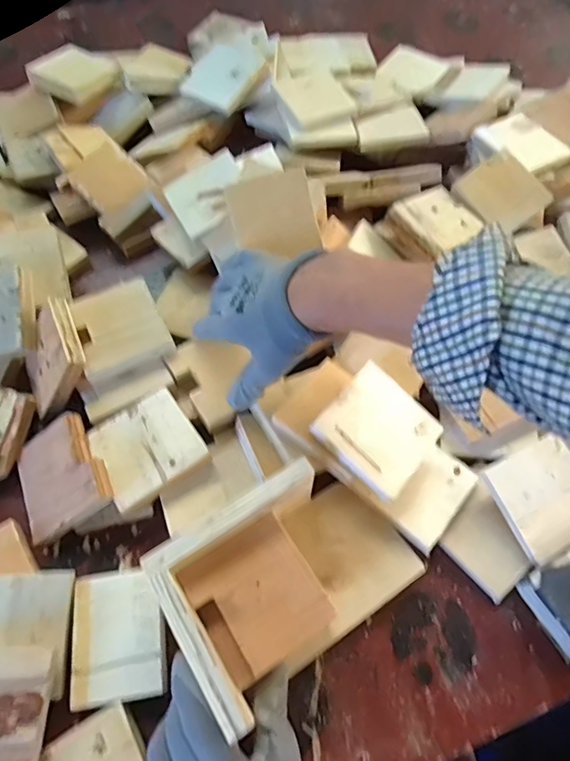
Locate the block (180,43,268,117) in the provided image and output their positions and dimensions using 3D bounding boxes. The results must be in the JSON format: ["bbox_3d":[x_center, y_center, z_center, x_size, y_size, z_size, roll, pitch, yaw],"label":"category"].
[{"bbox_3d":[-0.082,-0.425,0.692,0.104,0.018,0.107,35,86,19],"label":"block"}]

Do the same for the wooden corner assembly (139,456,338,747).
[{"bbox_3d":[-0.014,0.148,0.366,0.135,0.044,0.120,-29,66,-17],"label":"wooden corner assembly"}]

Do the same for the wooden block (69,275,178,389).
[{"bbox_3d":[-0.166,-0.052,0.503,0.085,0.028,0.091,-24,65,-15],"label":"wooden block"}]

